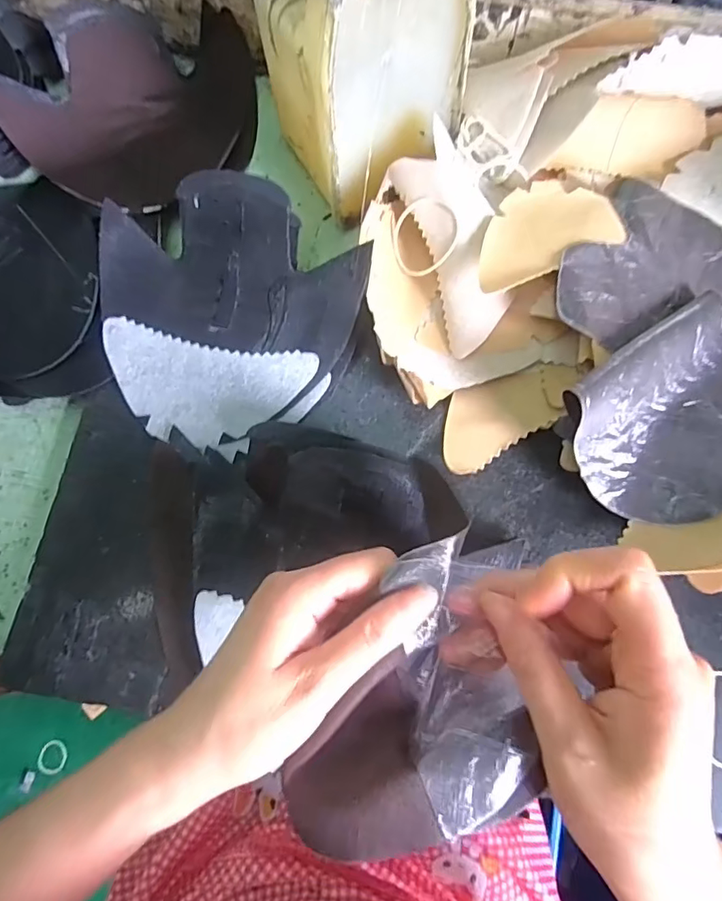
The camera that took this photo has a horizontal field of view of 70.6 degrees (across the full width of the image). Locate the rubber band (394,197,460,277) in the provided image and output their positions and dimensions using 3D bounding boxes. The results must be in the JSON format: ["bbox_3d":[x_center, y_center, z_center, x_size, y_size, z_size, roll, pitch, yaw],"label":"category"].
[{"bbox_3d":[0.045,-0.151,0.359,0.048,0.007,0.051,2,94,31],"label":"rubber band"}]

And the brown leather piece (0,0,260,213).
[{"bbox_3d":[-0.171,-0.284,0.421,0.161,0.059,0.202,43,79,11],"label":"brown leather piece"}]

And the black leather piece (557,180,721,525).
[{"bbox_3d":[0.198,-0.067,0.321,0.167,0.045,0.202,36,77,10],"label":"black leather piece"}]

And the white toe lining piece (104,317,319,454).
[{"bbox_3d":[-0.110,-0.042,0.352,0.143,0.009,0.077,10,74,3],"label":"white toe lining piece"}]

